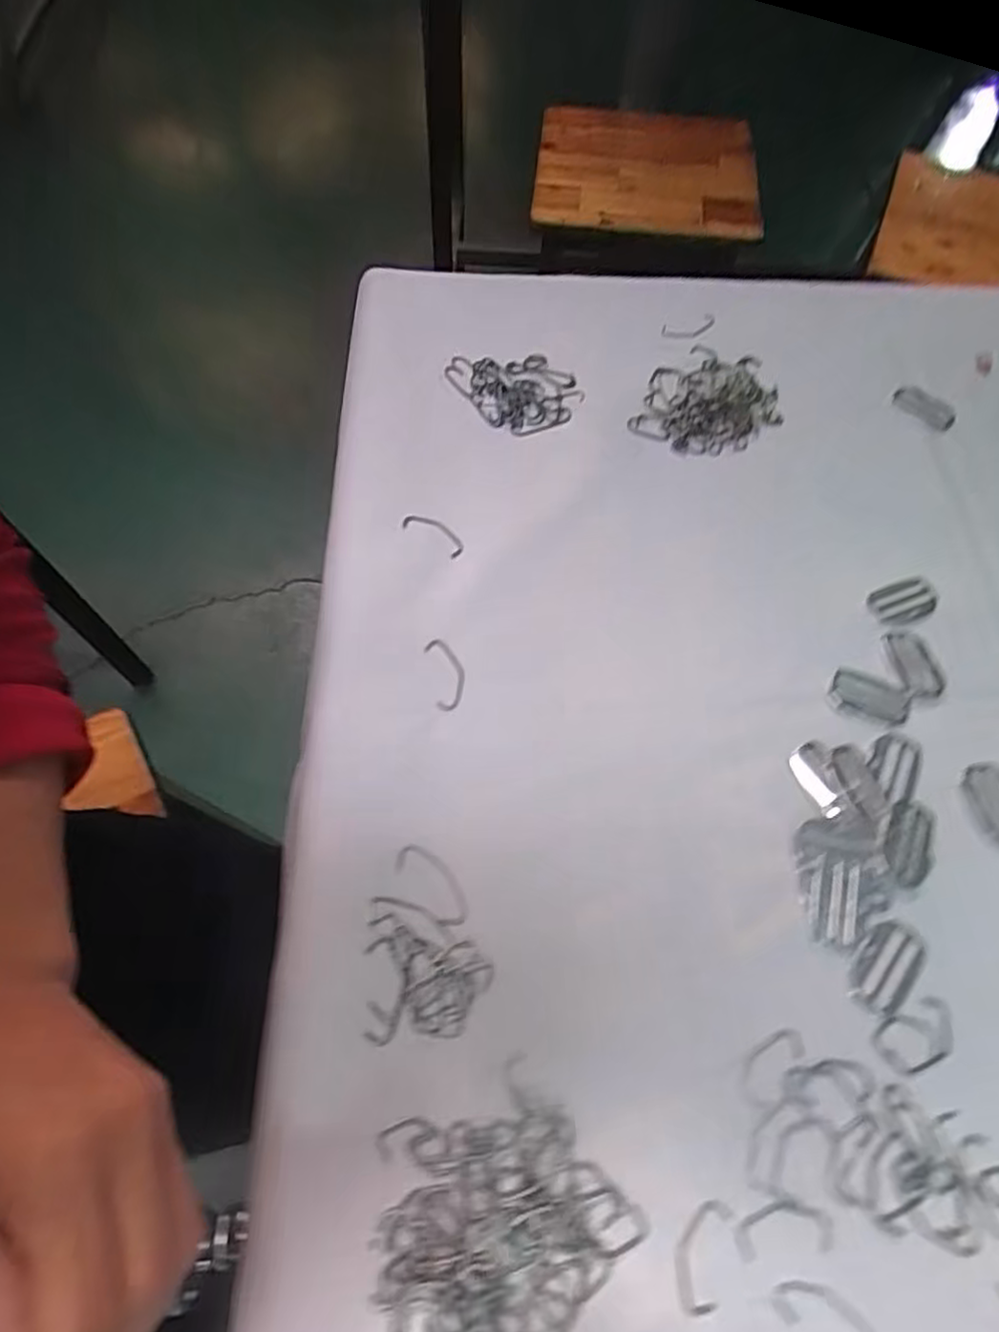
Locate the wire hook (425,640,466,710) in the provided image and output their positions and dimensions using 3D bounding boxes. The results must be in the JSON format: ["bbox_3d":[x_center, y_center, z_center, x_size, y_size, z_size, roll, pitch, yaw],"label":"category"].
[{"bbox_3d":[-0.030,0.005,0.391,0.019,0.006,0.044,-11,64,-8],"label":"wire hook"}]

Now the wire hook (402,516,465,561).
[{"bbox_3d":[-0.041,-0.085,0.433,0.042,0.006,0.019,31,66,12],"label":"wire hook"}]

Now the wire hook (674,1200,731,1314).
[{"bbox_3d":[0.083,0.242,0.277,0.020,0.004,0.039,17,64,6],"label":"wire hook"}]

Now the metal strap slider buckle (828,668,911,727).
[{"bbox_3d":[0.217,0.018,0.394,0.044,0.004,0.026,21,64,8],"label":"metal strap slider buckle"}]

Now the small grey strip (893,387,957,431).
[{"bbox_3d":[0.322,-0.196,0.510,0.046,0.004,0.028,34,67,14],"label":"small grey strip"}]

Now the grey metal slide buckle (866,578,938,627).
[{"bbox_3d":[0.257,-0.040,0.428,0.045,0.004,0.027,-18,65,-11],"label":"grey metal slide buckle"}]

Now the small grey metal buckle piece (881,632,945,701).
[{"bbox_3d":[0.251,-0.002,0.407,0.024,0.005,0.045,-8,64,-6],"label":"small grey metal buckle piece"}]

